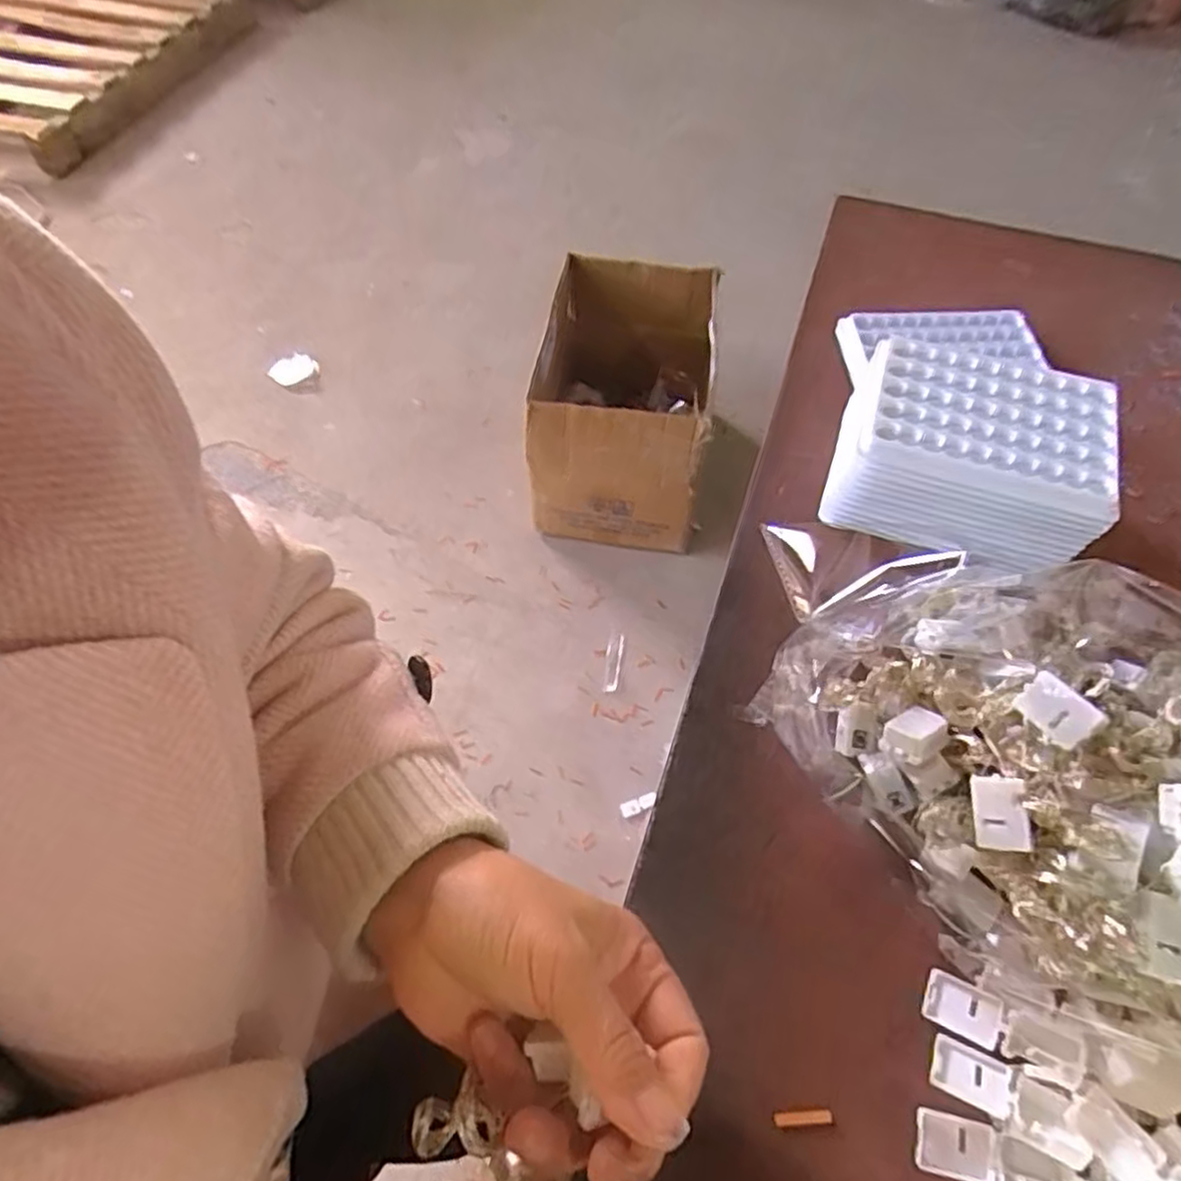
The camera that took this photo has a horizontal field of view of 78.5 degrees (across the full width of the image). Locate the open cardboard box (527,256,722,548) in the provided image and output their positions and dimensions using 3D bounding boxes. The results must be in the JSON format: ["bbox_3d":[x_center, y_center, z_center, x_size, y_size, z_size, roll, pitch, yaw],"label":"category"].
[{"bbox_3d":[0.059,-0.323,1.257,0.275,0.300,0.426,6,58,4],"label":"open cardboard box"}]

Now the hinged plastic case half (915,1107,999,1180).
[{"bbox_3d":[0.138,0.211,0.274,0.028,0.006,0.020,11,59,7],"label":"hinged plastic case half"}]

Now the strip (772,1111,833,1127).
[{"bbox_3d":[0.084,0.207,0.283,0.022,0.004,0.005,-1,58,0],"label":"strip"}]

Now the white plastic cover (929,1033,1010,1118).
[{"bbox_3d":[0.148,0.190,0.282,0.027,0.004,0.019,19,47,23],"label":"white plastic cover"}]

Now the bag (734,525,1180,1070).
[{"bbox_3d":[0.210,0.069,0.308,0.273,0.102,0.202,28,62,17],"label":"bag"}]

